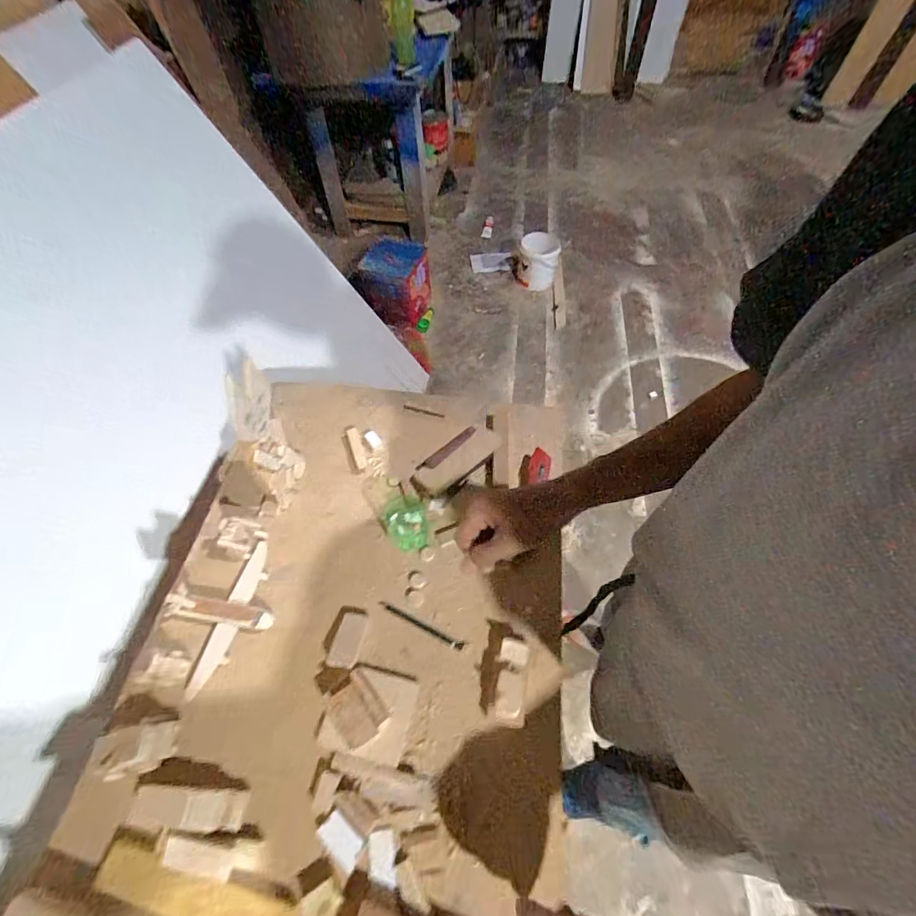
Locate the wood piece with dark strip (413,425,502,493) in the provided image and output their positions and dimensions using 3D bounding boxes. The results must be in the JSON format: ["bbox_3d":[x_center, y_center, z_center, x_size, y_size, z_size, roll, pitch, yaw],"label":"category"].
[{"bbox_3d":[0.000,-0.003,0.697,0.143,0.023,0.062,-35,63,-18],"label":"wood piece with dark strip"}]

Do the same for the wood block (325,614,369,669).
[{"bbox_3d":[-0.138,0.227,0.555,0.033,0.011,0.065,8,58,7],"label":"wood block"}]

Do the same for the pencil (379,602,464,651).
[{"bbox_3d":[-0.048,0.215,0.571,0.120,0.005,0.011,22,59,16],"label":"pencil"}]

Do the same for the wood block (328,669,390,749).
[{"bbox_3d":[-0.116,0.286,0.507,0.054,0.035,0.074,-38,64,-20],"label":"wood block"}]

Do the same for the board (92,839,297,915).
[{"bbox_3d":[-0.259,0.428,0.433,0.200,0.010,0.039,13,40,8],"label":"board"}]

